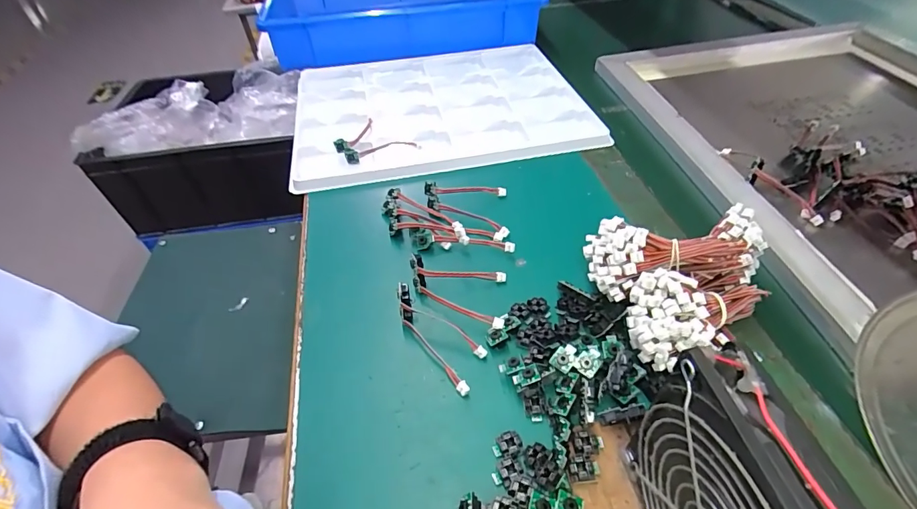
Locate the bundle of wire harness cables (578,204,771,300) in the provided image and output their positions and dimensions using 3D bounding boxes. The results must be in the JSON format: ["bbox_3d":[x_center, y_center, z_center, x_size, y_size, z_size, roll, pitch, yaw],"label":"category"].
[{"bbox_3d":[0.168,0.001,0.348,0.126,0.056,0.057,-2,46,-1],"label":"bundle of wire harness cables"}]

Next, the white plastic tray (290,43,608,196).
[{"bbox_3d":[-0.025,-0.199,0.581,0.361,0.021,0.277,-9,47,-8],"label":"white plastic tray"}]

